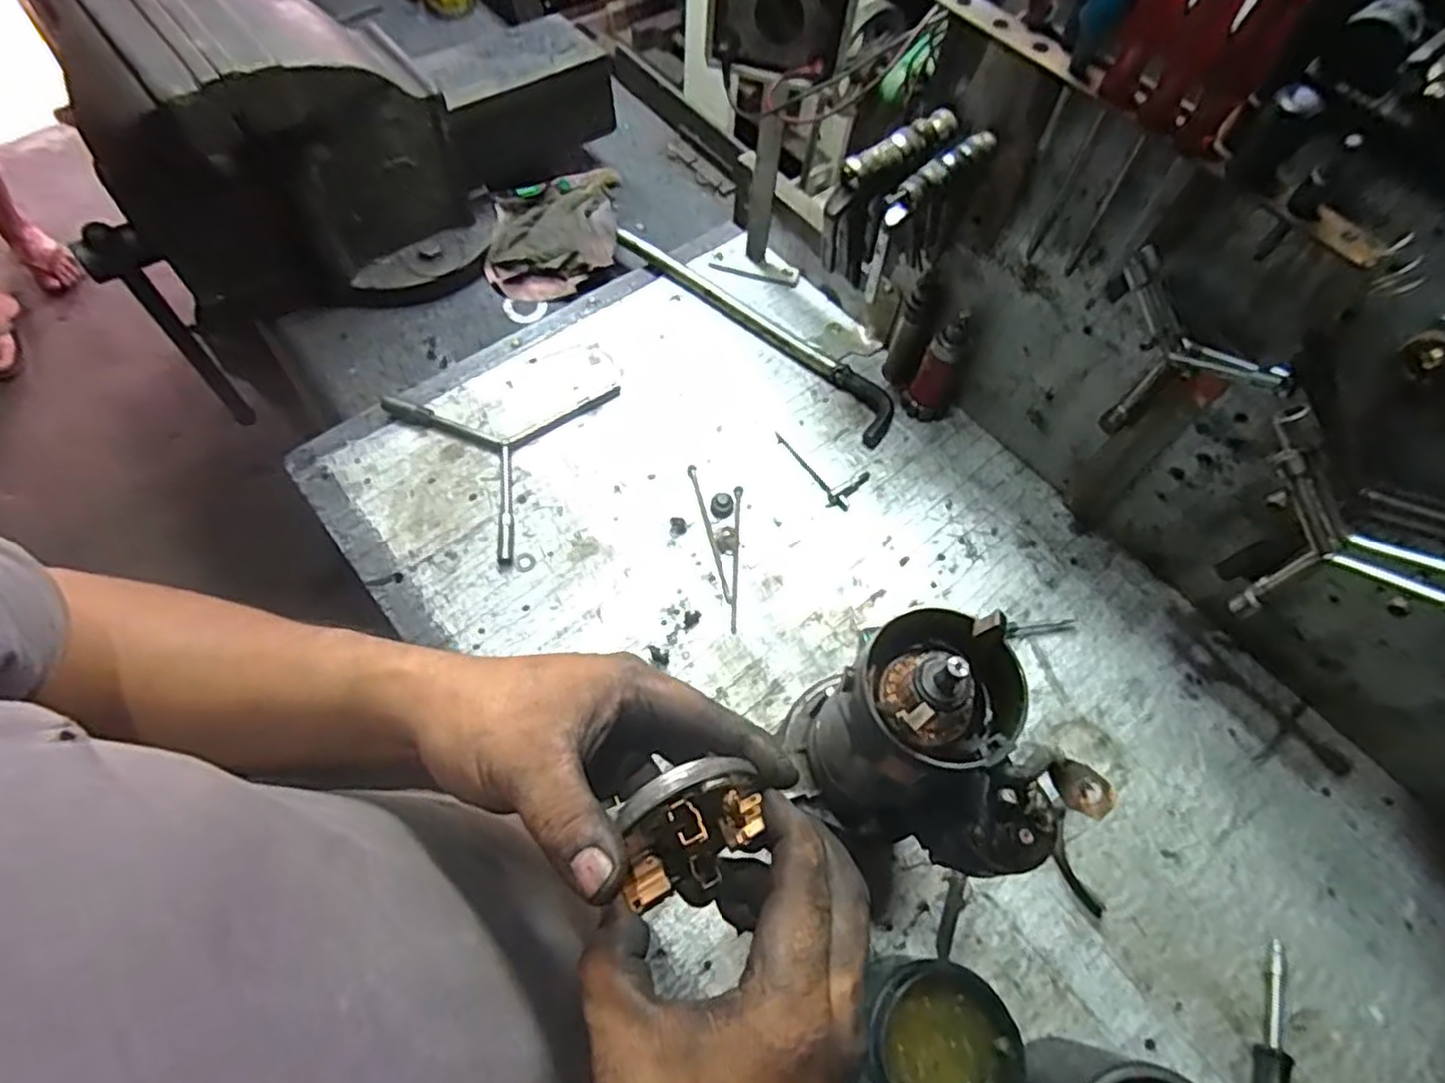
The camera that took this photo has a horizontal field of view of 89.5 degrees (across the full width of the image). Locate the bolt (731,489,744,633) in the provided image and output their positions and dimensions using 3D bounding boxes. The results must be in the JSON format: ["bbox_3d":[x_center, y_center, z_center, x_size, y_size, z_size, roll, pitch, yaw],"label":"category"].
[{"bbox_3d":[0.013,0.014,0.673,0.008,0.007,0.146,5,61,-2],"label":"bolt"}]

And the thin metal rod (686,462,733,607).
[{"bbox_3d":[-0.012,-0.009,0.685,0.008,0.004,0.148,-12,63,-11],"label":"thin metal rod"}]

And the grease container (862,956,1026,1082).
[{"bbox_3d":[0.129,0.326,0.462,0.089,0.098,0.102,21,61,7],"label":"grease container"}]

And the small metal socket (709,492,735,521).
[{"bbox_3d":[0.000,-0.034,0.690,0.023,0.009,0.024,2,61,-3],"label":"small metal socket"}]

